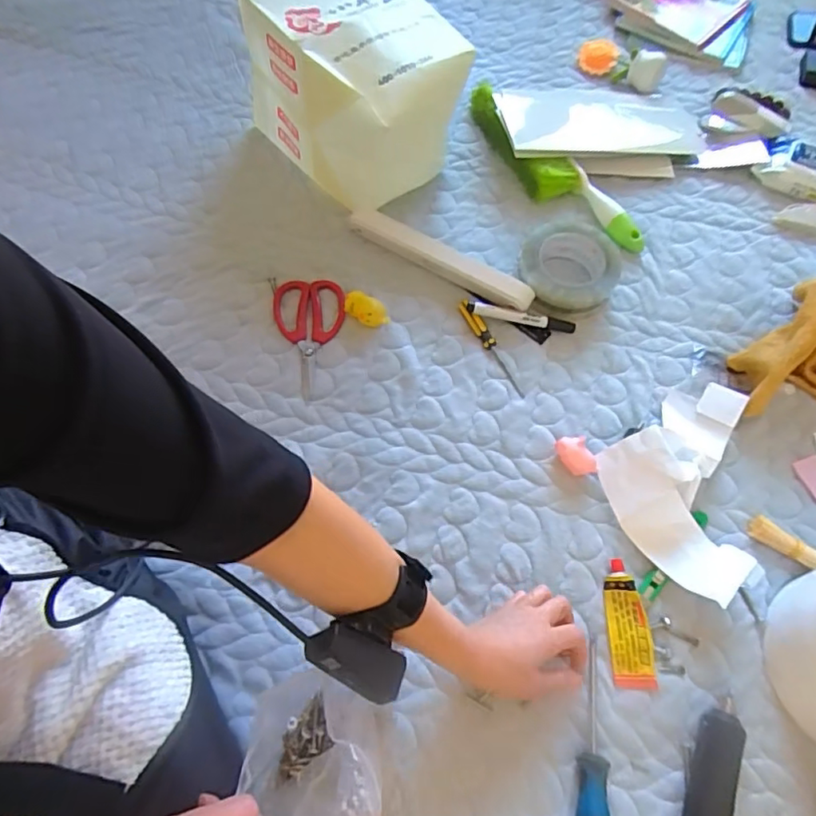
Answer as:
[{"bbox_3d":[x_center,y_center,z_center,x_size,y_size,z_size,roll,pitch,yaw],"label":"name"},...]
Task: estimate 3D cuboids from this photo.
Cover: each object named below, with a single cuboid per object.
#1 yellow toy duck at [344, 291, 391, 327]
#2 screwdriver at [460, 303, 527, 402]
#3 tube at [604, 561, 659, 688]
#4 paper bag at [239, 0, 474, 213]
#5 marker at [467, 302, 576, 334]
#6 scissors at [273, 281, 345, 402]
[{"bbox_3d":[-0.051,-0.118,0.671,0.058,0.032,0.026,36,70,13],"label":"yellow toy duck"},{"bbox_3d":[0.101,-0.074,0.668,0.014,0.012,0.142,-27,69,-13],"label":"screwdriver"},{"bbox_3d":[0.210,0.205,0.530,0.038,0.021,0.113,0,66,-2],"label":"tube"},{"bbox_3d":[-0.056,-0.402,0.715,0.191,0.176,0.278,-38,72,-17],"label":"paper bag"},{"bbox_3d":[0.139,-0.110,0.681,0.133,0.020,0.016,10,66,3],"label":"marker"},{"bbox_3d":[-0.117,-0.086,0.666,0.084,0.007,0.157,-5,66,-4],"label":"scissors"}]

